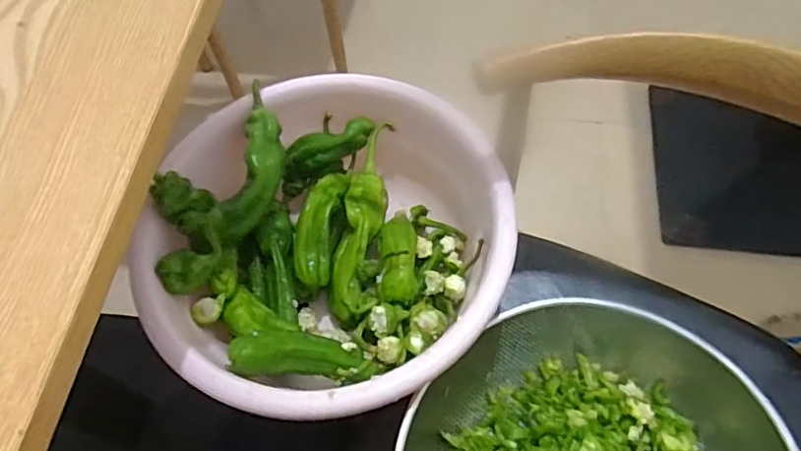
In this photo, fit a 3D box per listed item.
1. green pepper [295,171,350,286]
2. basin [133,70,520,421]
[{"bbox_3d":[-0.082,0.003,0.597,0.033,0.036,0.115,11,88,10],"label":"green pepper"},{"bbox_3d":[-0.065,0.010,0.587,0.337,0.129,0.314,-2,61,3],"label":"basin"}]

